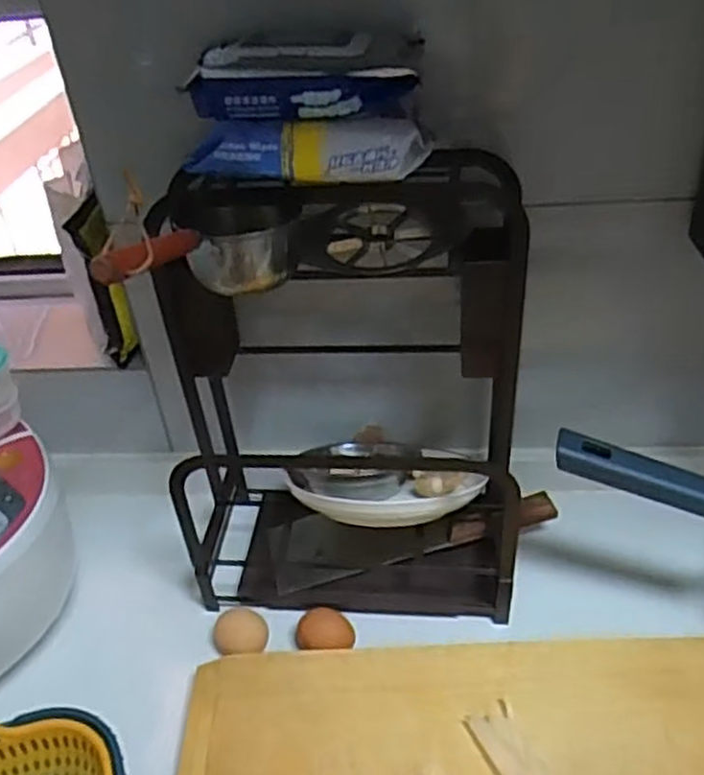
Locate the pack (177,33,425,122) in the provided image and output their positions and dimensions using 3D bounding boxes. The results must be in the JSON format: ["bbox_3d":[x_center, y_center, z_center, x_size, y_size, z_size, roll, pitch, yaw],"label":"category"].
[{"bbox_3d":[-0.034,-0.226,0.528,0.162,0.044,0.088,2,38,9],"label":"pack"}]

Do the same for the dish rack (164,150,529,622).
[{"bbox_3d":[-0.008,0.023,0.663,0.313,0.383,0.183,4,39,11],"label":"dish rack"}]

